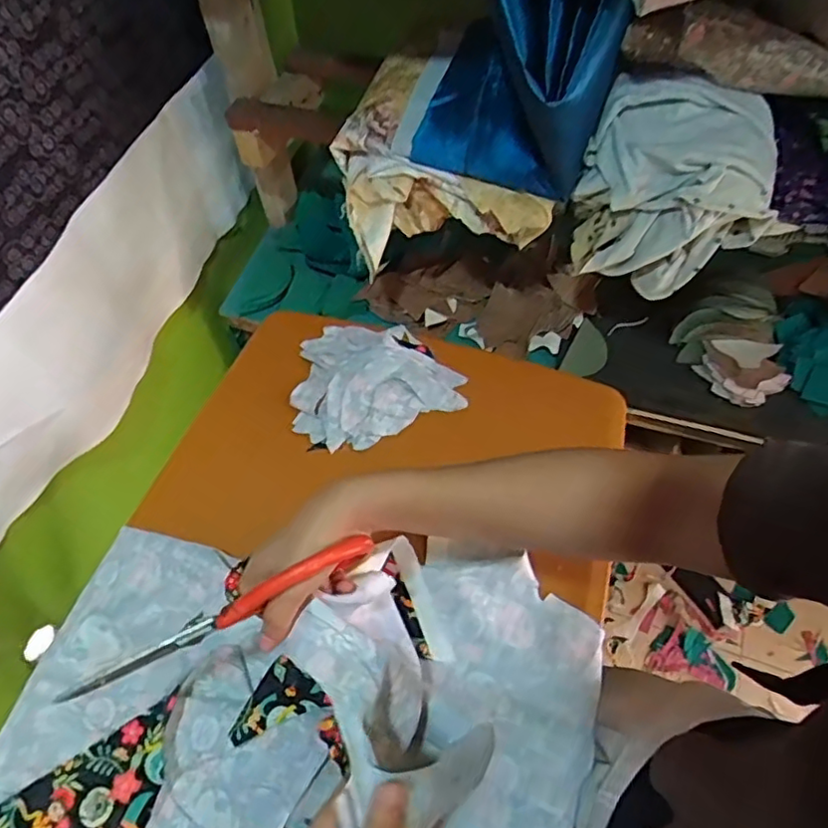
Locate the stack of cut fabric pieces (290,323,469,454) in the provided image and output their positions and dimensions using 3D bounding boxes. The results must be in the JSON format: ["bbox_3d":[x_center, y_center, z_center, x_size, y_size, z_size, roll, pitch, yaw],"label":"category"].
[{"bbox_3d":[-0.058,-0.048,0.741,0.189,0.024,0.172,-24,59,-13],"label":"stack of cut fabric pieces"}]

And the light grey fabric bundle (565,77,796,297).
[{"bbox_3d":[0.276,-0.235,0.646,0.194,0.163,0.127,16,59,12],"label":"light grey fabric bundle"}]

